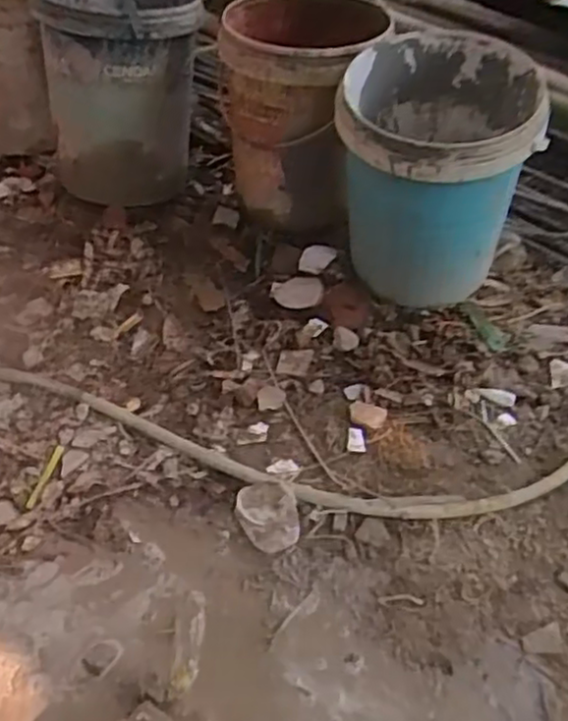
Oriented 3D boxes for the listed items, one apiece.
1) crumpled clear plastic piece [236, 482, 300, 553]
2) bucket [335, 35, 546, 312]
[{"bbox_3d":[-0.022,0.210,0.988,0.080,0.030,0.093,-1,46,-5],"label":"crumpled clear plastic piece"},{"bbox_3d":[0.238,-0.305,1.259,0.292,0.388,0.328,9,46,6],"label":"bucket"}]

